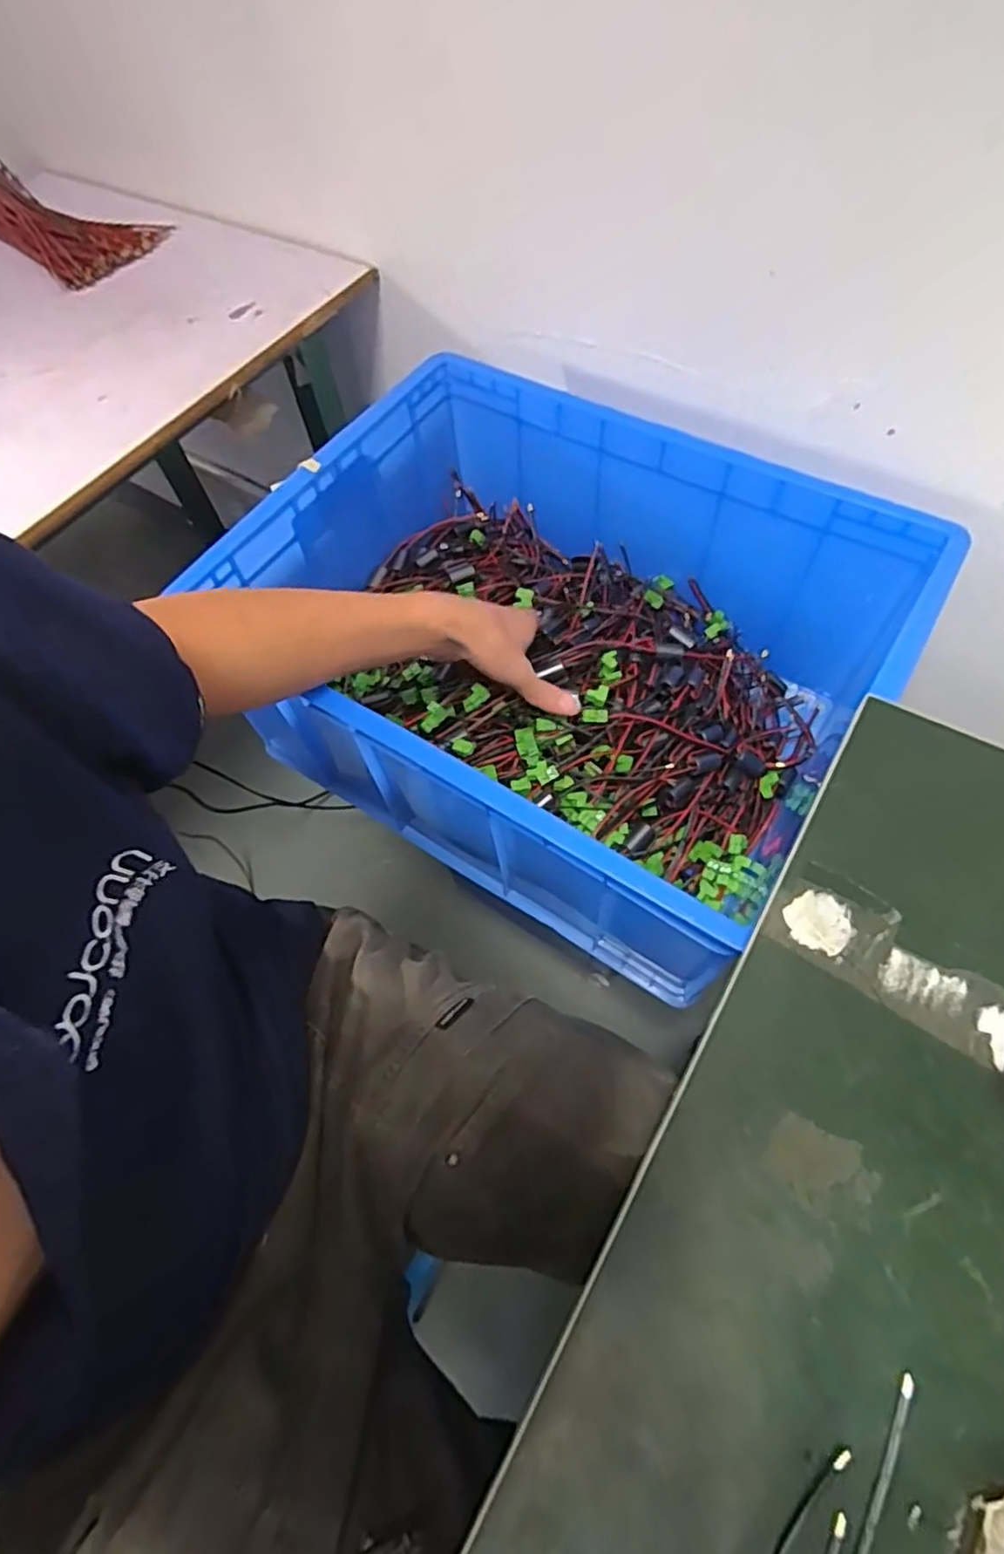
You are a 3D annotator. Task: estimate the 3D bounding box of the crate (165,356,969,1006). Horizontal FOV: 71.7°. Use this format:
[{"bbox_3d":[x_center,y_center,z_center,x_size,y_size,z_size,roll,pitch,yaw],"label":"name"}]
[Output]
[{"bbox_3d":[0.052,-0.115,0.665,0.517,0.230,0.408,30,70,18],"label":"crate"}]

